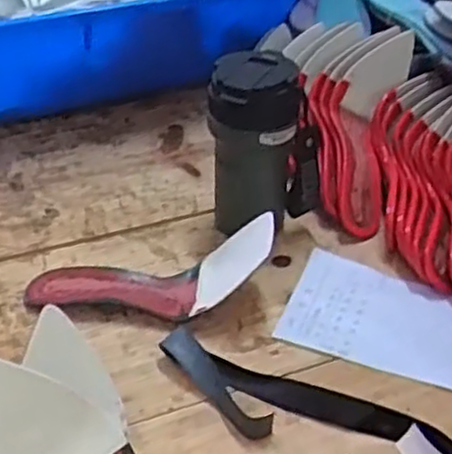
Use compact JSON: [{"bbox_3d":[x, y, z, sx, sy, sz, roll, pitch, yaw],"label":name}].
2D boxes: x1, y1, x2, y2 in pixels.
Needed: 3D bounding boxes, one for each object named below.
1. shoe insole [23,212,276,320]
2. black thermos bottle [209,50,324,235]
[{"bbox_3d":[-0.069,0.047,0.714,0.242,0.050,0.086,-10,35,8],"label":"shoe insole"},{"bbox_3d":[0.037,-0.074,0.762,0.097,0.182,0.092,-27,44,-32],"label":"black thermos bottle"}]

